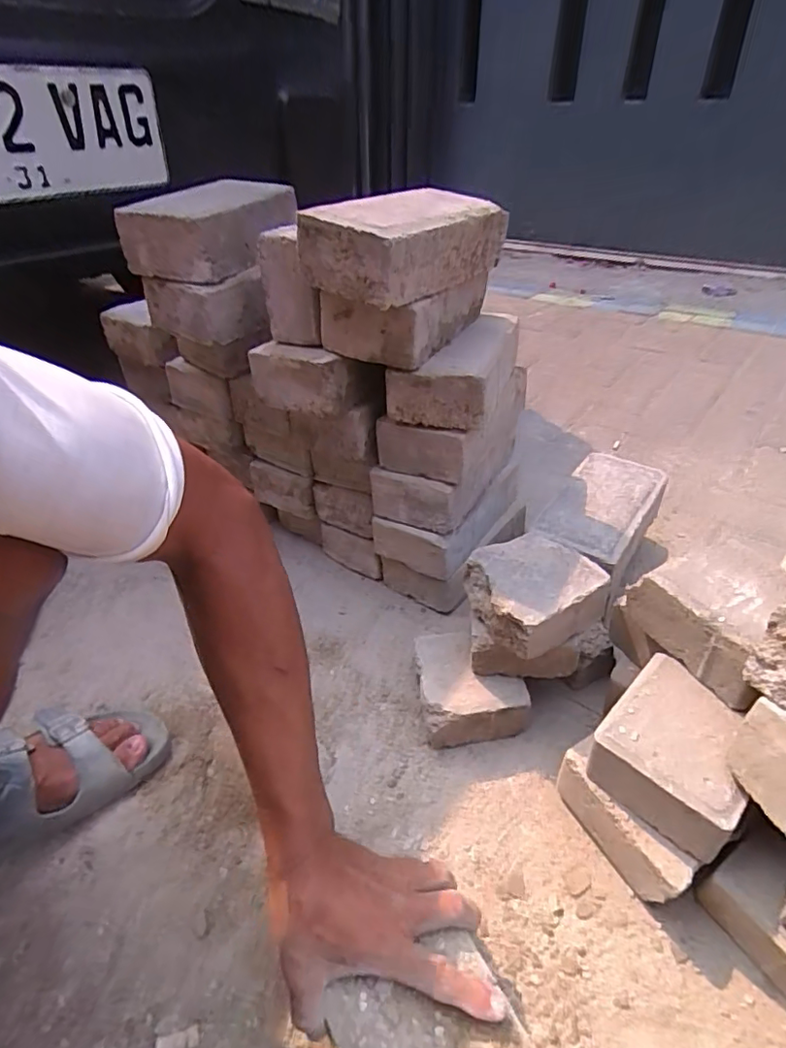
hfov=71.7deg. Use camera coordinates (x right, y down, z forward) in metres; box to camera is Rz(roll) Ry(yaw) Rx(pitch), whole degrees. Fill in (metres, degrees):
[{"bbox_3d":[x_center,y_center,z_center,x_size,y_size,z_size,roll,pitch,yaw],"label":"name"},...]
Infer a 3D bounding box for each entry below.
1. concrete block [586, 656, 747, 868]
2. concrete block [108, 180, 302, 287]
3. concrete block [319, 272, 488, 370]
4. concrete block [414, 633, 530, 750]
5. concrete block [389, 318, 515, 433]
[{"bbox_3d":[0.232,0.185,0.445,0.114,0.063,0.106,-31,46,-34],"label":"concrete block"},{"bbox_3d":[-0.199,-0.349,0.640,0.116,0.071,0.215,12,38,16],"label":"concrete block"},{"bbox_3d":[0.019,-0.232,0.591,0.114,0.061,0.197,19,41,24],"label":"concrete block"},{"bbox_3d":[0.079,0.179,0.584,0.111,0.073,0.102,0,35,1],"label":"concrete block"},{"bbox_3d":[0.073,-0.177,0.613,0.110,0.066,0.182,12,38,16],"label":"concrete block"}]

